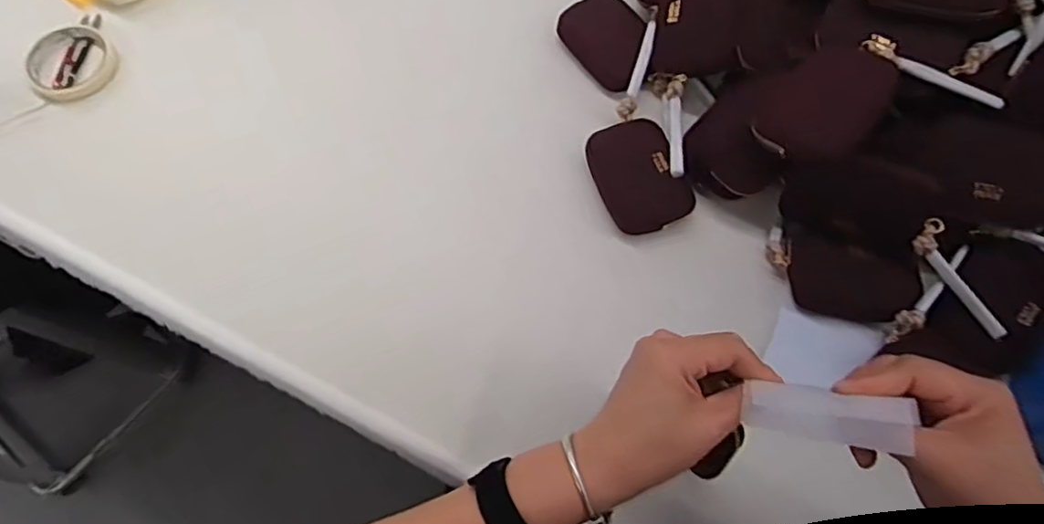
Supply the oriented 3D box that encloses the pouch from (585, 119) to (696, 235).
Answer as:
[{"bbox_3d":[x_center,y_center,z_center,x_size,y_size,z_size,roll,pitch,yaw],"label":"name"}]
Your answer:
[{"bbox_3d":[0.115,-0.085,0.622,0.078,0.030,0.113,-18,69,-7],"label":"pouch"}]

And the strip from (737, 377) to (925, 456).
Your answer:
[{"bbox_3d":[0.170,0.084,0.352,0.085,0.009,0.034,7,47,9],"label":"strip"}]

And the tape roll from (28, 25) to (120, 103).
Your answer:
[{"bbox_3d":[-0.489,-0.216,0.682,0.088,0.012,0.086,0,68,0],"label":"tape roll"}]

